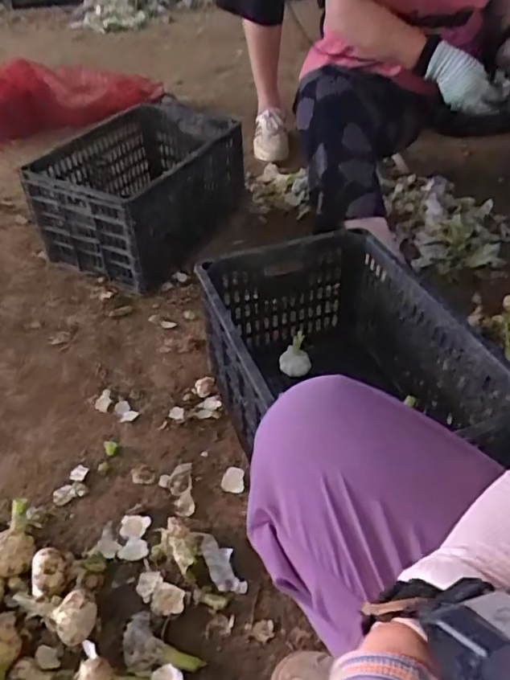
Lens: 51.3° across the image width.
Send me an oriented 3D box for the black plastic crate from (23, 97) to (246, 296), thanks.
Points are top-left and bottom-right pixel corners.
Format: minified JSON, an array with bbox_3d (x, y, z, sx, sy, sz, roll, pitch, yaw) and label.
[{"bbox_3d":[-0.262,-0.361,1.229,0.312,0.225,0.476,12,42,18],"label":"black plastic crate"}]

